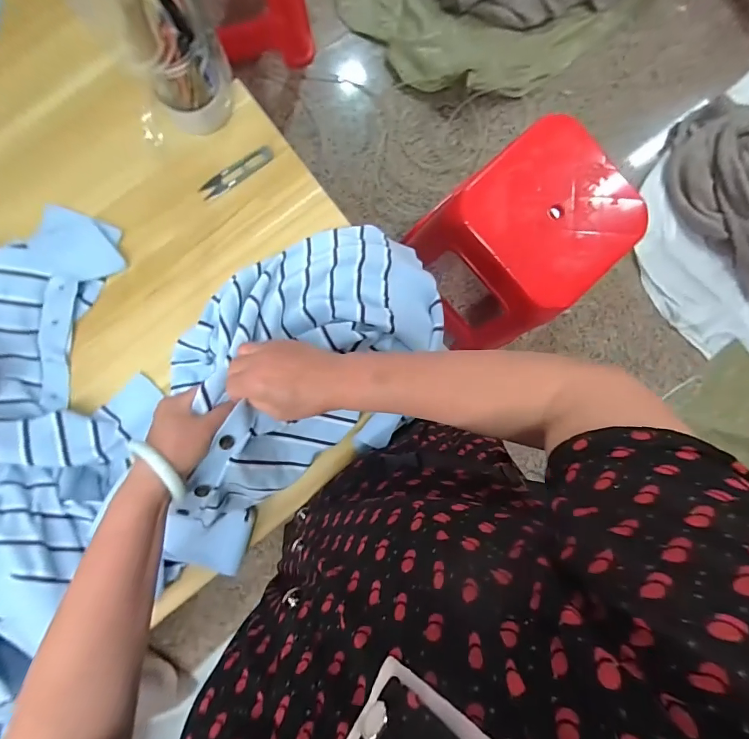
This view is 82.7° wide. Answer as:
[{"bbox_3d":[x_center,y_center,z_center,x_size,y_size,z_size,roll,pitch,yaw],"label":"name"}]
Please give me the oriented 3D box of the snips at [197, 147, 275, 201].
[{"bbox_3d":[-0.175,-0.253,0.542,0.102,0.011,0.026,-33,92,-4],"label":"snips"}]

